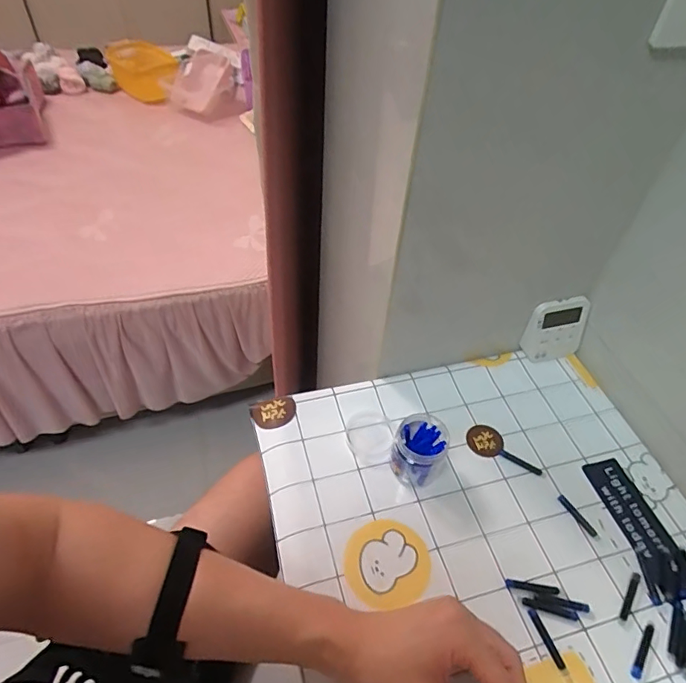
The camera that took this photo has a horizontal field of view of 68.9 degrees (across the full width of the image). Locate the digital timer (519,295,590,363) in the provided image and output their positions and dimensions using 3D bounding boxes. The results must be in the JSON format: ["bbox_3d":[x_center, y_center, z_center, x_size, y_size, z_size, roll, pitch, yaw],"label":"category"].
[{"bbox_3d":[0.260,-0.013,0.613,0.075,0.083,0.011,-6,31,-8],"label":"digital timer"}]

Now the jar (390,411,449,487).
[{"bbox_3d":[0.076,0.109,0.502,0.049,0.055,0.052,2,49,-2],"label":"jar"}]

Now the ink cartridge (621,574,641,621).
[{"bbox_3d":[0.258,0.227,0.447,0.007,0.004,0.048,31,54,22],"label":"ink cartridge"}]

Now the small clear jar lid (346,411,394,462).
[{"bbox_3d":[0.029,0.103,0.546,0.050,0.004,0.057,6,49,2],"label":"small clear jar lid"}]

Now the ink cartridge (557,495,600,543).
[{"bbox_3d":[0.233,0.173,0.491,0.009,0.004,0.050,-23,54,-22],"label":"ink cartridge"}]

